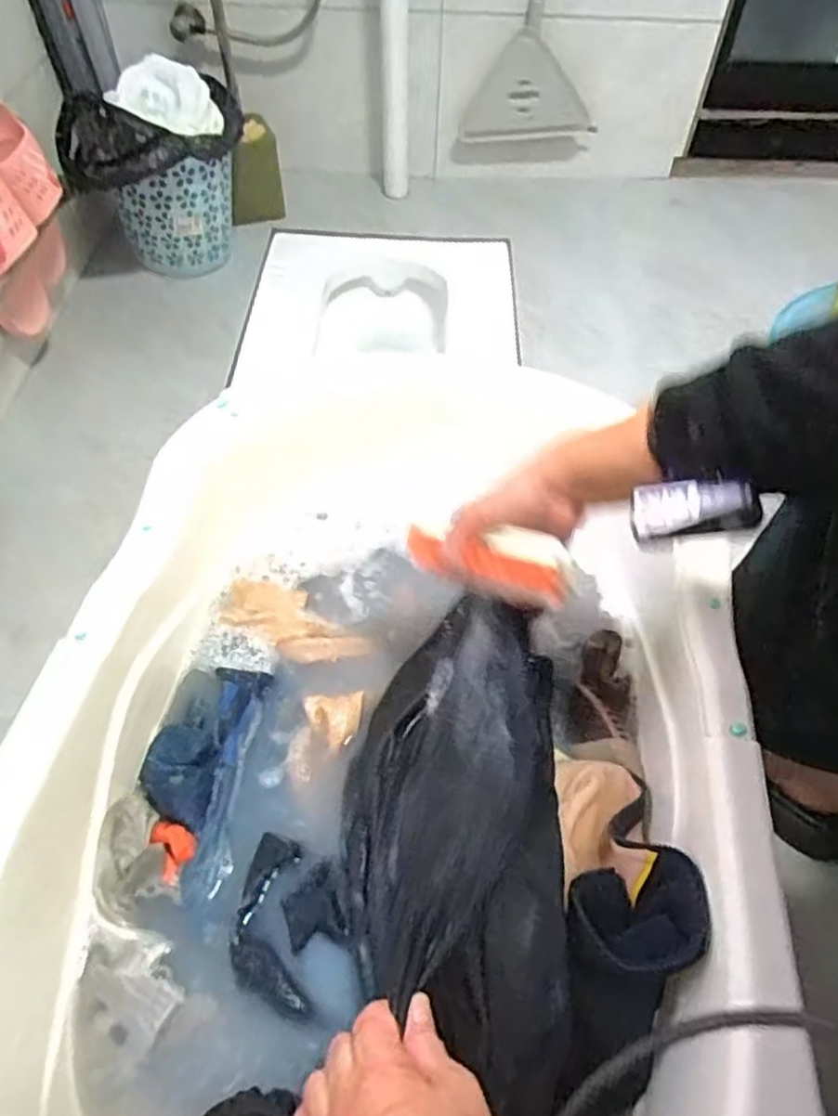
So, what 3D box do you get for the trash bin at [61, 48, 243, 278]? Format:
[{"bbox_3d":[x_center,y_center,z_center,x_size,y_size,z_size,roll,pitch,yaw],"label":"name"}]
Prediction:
[{"bbox_3d":[-0.389,-0.583,1.129,0.210,0.270,0.260,6,52,3],"label":"trash bin"}]

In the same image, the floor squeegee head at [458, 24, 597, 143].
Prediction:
[{"bbox_3d":[0.201,-0.841,1.296,0.232,0.170,0.031,1,52,-1],"label":"floor squeegee head"}]

